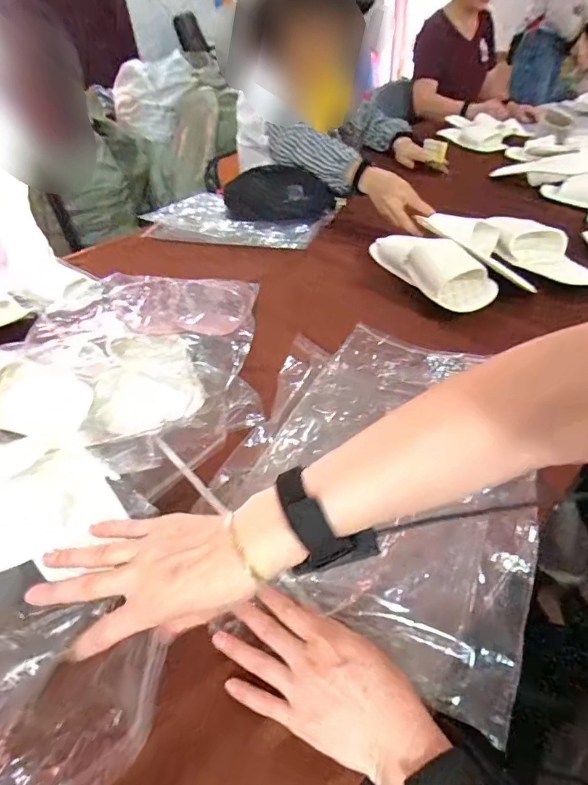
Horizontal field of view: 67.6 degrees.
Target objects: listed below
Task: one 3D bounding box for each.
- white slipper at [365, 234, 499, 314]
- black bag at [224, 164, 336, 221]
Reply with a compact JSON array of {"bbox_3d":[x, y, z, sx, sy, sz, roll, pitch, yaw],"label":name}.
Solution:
[{"bbox_3d":[0.237,-0.220,0.759,0.098,0.065,0.263,-18,46,-14],"label":"white slipper"},{"bbox_3d":[-0.034,-0.452,1.000,0.244,0.100,0.051,3,44,6],"label":"black bag"}]

